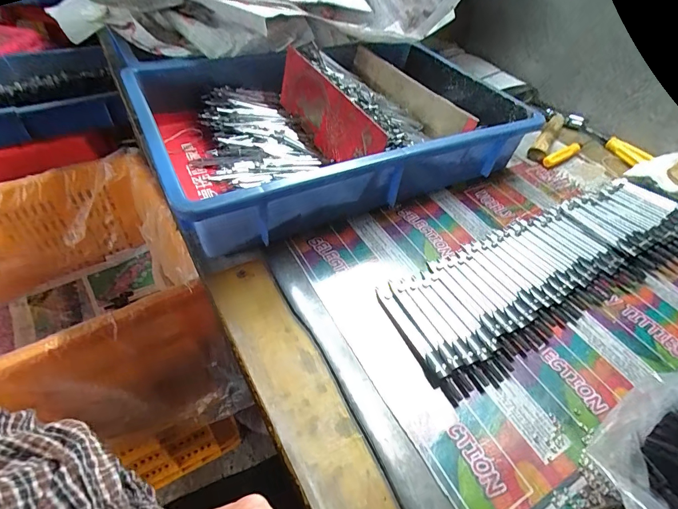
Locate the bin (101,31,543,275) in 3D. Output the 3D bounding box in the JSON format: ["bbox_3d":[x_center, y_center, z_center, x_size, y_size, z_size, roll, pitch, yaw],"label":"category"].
[{"bbox_3d":[-0.014,-0.172,0.474,0.414,0.089,0.304,-19,52,-22],"label":"bin"}]

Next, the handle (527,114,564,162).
[{"bbox_3d":[0.311,-0.176,0.558,0.022,0.018,0.137,29,51,20],"label":"handle"}]

